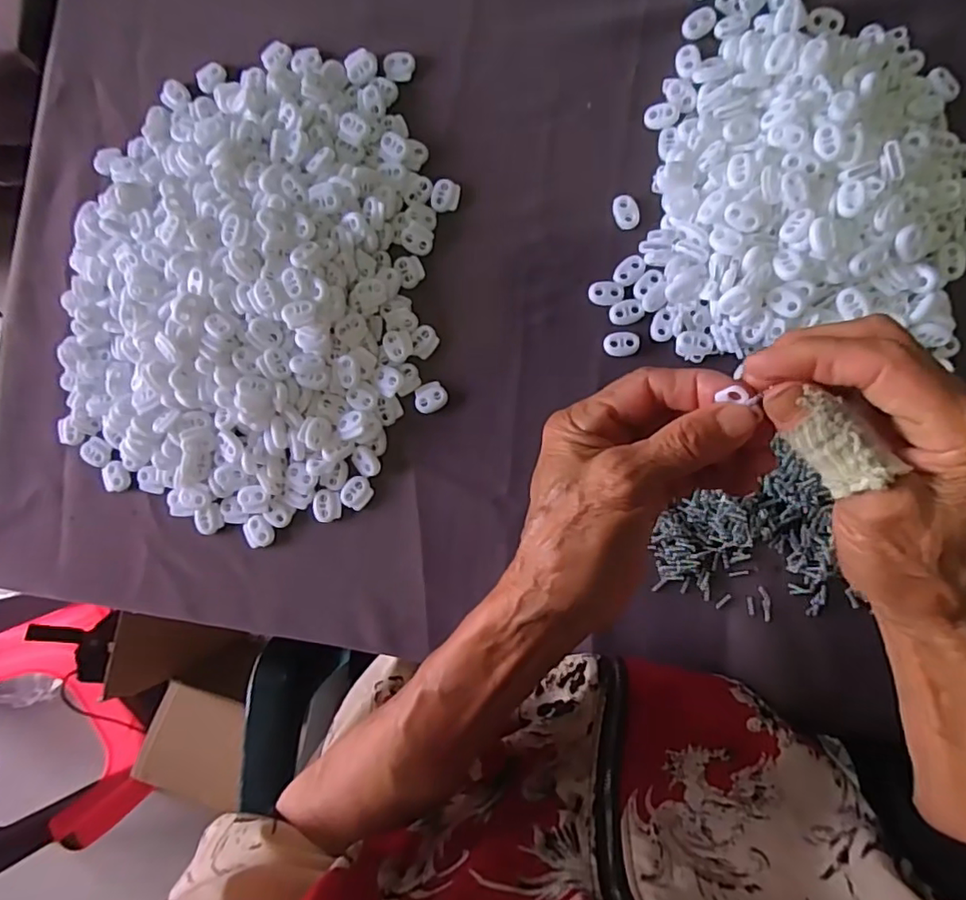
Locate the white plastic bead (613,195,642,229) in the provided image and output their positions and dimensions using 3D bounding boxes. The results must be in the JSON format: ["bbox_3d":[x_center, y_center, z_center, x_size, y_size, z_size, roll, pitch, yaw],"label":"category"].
[{"bbox_3d":[0.096,-0.159,0.389,0.016,0.004,0.023,-11,86,6],"label":"white plastic bead"}]

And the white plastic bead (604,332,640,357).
[{"bbox_3d":[0.091,-0.069,0.381,0.022,0.004,0.016,1,88,7],"label":"white plastic bead"}]

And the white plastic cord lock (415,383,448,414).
[{"bbox_3d":[-0.035,-0.035,0.395,0.022,0.004,0.020,-28,84,5],"label":"white plastic cord lock"}]

